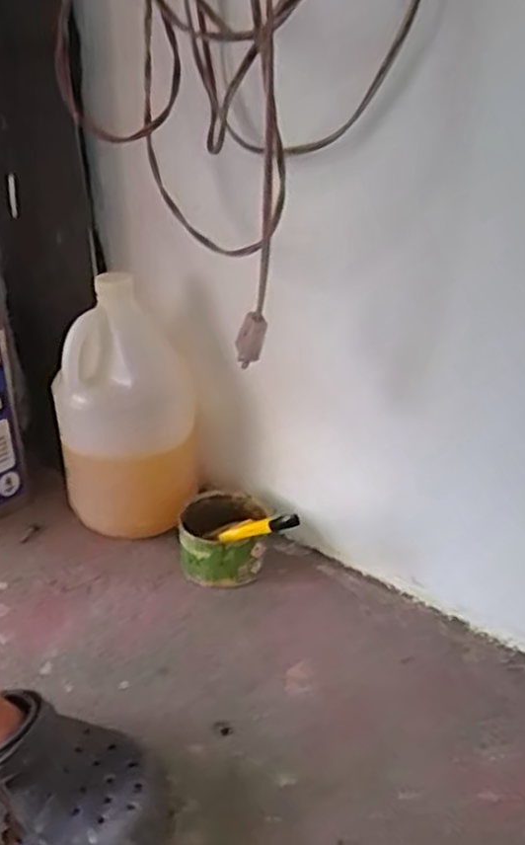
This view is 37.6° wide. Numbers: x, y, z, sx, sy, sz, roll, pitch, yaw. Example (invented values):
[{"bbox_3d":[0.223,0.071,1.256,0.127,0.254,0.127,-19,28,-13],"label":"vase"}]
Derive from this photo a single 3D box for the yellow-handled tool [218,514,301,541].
[{"bbox_3d":[-0.007,0.111,0.816,0.111,0.016,0.014,-17,17,35],"label":"yellow-handled tool"}]

